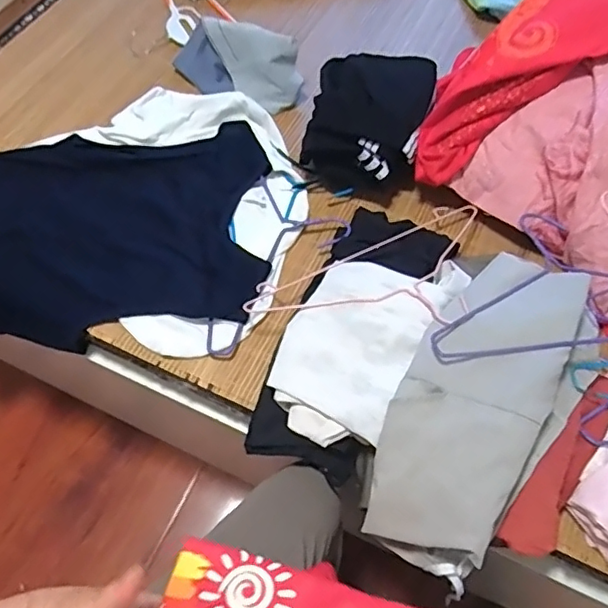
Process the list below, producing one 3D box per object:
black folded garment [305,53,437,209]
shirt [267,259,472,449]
[{"bbox_3d":[0.103,-0.290,0.871,0.170,0.090,0.234,13,61,8],"label":"black folded garment"},{"bbox_3d":[0.067,0.036,0.687,0.160,0.040,0.277,27,64,16],"label":"shirt"}]

